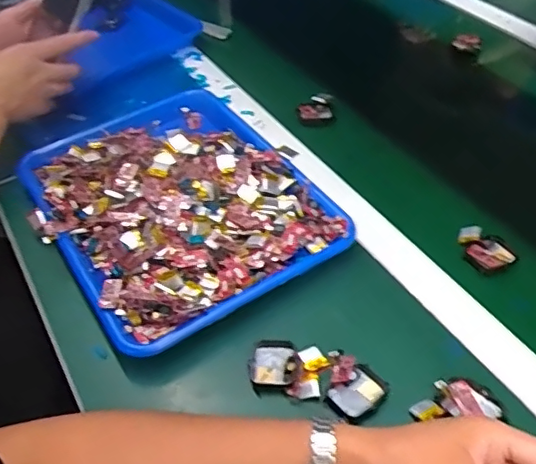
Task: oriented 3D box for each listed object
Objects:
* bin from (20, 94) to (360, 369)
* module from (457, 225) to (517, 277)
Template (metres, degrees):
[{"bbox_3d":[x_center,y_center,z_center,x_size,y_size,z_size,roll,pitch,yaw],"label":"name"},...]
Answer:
[{"bbox_3d":[-0.097,-0.044,0.613,0.262,0.054,0.331,-29,49,-21],"label":"bin"},{"bbox_3d":[0.212,0.016,0.574,0.045,0.013,0.058,-19,46,-13],"label":"module"}]

